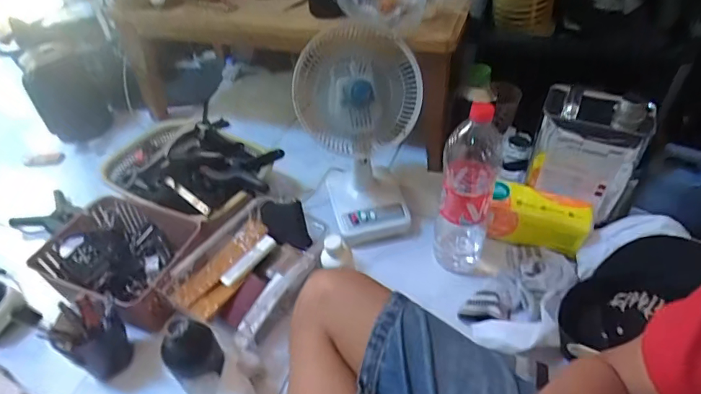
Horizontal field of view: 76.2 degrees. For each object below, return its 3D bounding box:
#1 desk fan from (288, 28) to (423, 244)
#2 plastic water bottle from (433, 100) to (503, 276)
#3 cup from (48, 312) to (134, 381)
[{"bbox_3d":[0.015,-0.104,0.811,0.197,0.328,0.195,8,45,12],"label":"desk fan"},{"bbox_3d":[0.188,-0.006,0.727,0.082,0.311,0.090,10,45,14],"label":"plastic water bottle"},{"bbox_3d":[-0.376,0.218,0.657,0.070,0.120,0.064,-4,43,-1],"label":"cup"}]

